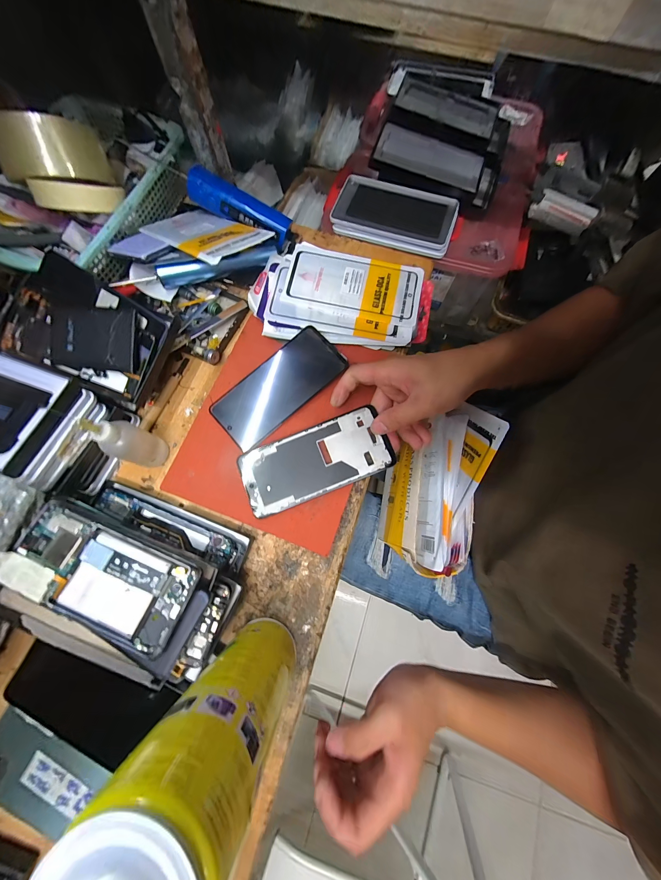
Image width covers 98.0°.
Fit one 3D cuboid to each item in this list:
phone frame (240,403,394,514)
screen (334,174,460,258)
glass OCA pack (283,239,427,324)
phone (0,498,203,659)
[{"bbox_3d":[-0.017,0.022,0.318,0.162,0.009,0.073,-21,73,-1],"label":"phone frame"},{"bbox_3d":[0.102,-0.356,0.456,0.184,0.029,0.100,20,75,5],"label":"screen"},{"bbox_3d":[0.032,-0.207,0.382,0.174,0.006,0.096,13,79,2],"label":"glass OCA pack"},{"bbox_3d":[-0.196,0.114,0.245,0.153,0.007,0.071,24,70,4],"label":"phone"}]

